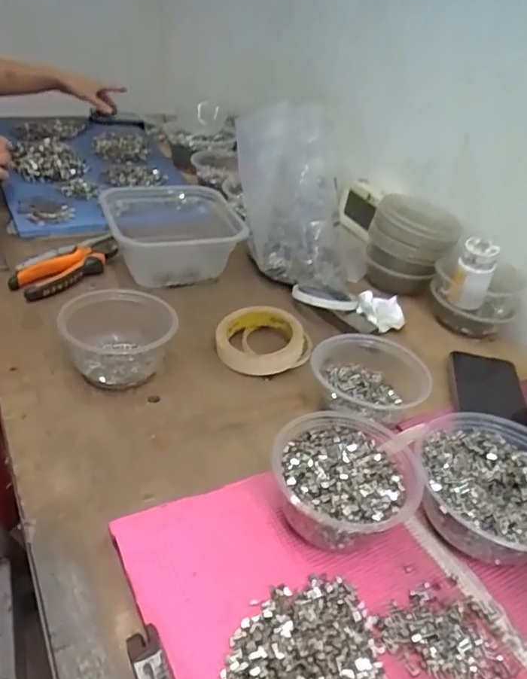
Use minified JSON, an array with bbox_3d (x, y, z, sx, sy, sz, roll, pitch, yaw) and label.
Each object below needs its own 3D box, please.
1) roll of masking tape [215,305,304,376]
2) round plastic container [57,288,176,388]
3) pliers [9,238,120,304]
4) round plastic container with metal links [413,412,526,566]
[{"bbox_3d":[-0.004,0.000,0.647,0.097,0.033,0.097,4,37,-3],"label":"roll of masking tape"},{"bbox_3d":[-0.151,0.000,0.589,0.110,0.061,0.110,6,36,-4],"label":"round plastic container"},{"bbox_3d":[-0.245,-0.100,0.721,0.062,0.023,0.161,27,39,23],"label":"pliers"},{"bbox_3d":[0.196,0.124,0.470,0.133,0.054,0.137,6,36,-4],"label":"round plastic container with metal links"}]

